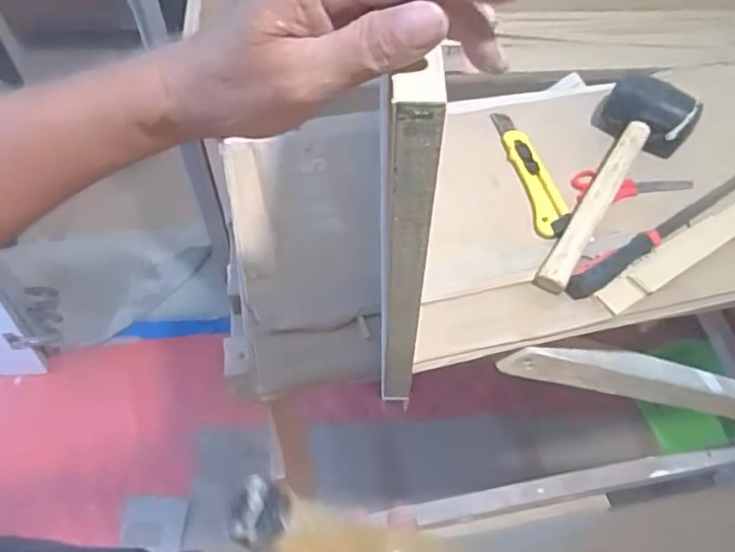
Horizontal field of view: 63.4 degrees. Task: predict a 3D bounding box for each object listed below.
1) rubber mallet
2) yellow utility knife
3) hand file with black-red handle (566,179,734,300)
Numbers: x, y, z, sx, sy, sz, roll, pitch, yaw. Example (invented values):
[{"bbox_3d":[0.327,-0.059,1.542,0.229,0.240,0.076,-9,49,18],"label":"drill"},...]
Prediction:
[{"bbox_3d":[0.252,-0.095,0.602,0.097,0.063,0.266,26,61,14],"label":"rubber mallet"},{"bbox_3d":[0.177,-0.114,0.645,0.037,0.009,0.173,-10,59,-8],"label":"yellow utility knife"},{"bbox_3d":[0.311,-0.064,0.604,0.299,0.026,0.034,-32,64,-20],"label":"hand file with black-red handle"}]

